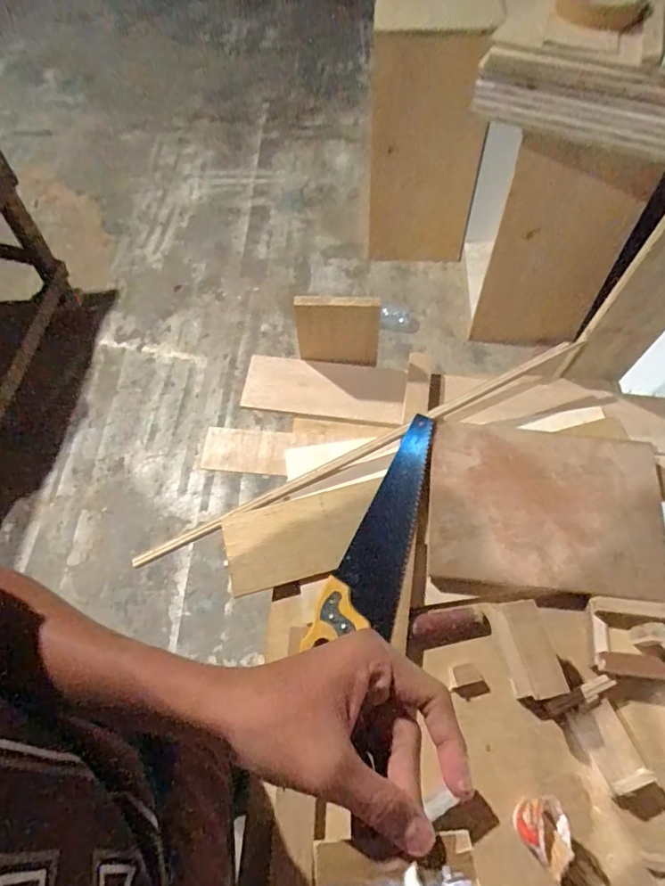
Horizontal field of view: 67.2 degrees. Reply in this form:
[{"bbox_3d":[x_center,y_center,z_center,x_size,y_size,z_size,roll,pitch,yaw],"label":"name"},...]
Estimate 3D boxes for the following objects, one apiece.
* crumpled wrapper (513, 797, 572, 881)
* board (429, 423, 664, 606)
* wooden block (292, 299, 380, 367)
[{"bbox_3d":[0.222,0.409,0.528,0.043,0.080,0.062,23,64,15],"label":"crumpled wrapper"},{"bbox_3d":[0.301,0.092,0.705,0.316,0.015,0.232,6,68,5],"label":"board"},{"bbox_3d":[0.009,-0.174,0.778,0.126,0.137,0.015,0,60,3],"label":"wooden block"}]

